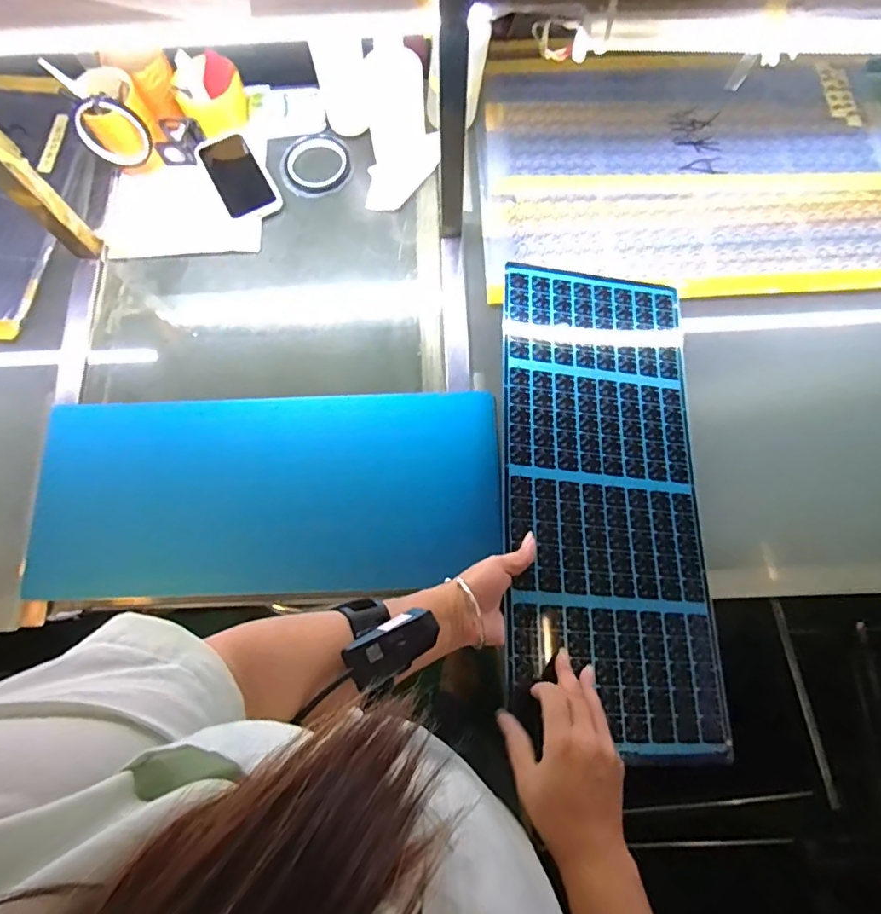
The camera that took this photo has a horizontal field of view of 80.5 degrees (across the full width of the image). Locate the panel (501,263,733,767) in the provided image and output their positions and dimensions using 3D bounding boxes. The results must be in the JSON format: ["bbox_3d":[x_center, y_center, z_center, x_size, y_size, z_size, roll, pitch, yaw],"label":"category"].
[{"bbox_3d":[0.190,0.026,0.597,0.235,0.014,0.551,7,69,-10],"label":"panel"}]

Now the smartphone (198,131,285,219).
[{"bbox_3d":[-0.291,-0.404,0.752,0.072,0.010,0.156,-30,76,-7],"label":"smartphone"}]

